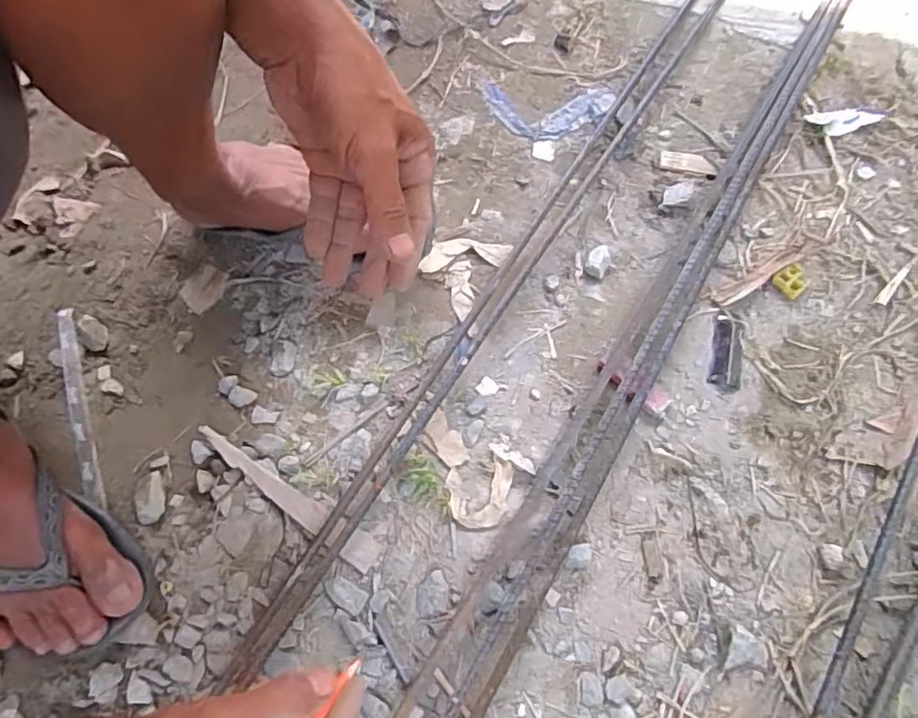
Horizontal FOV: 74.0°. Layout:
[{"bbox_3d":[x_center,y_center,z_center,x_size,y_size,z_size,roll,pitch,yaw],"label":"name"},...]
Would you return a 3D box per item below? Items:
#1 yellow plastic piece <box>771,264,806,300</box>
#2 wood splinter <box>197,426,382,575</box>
[{"bbox_3d":[0.308,-0.072,0.562,0.030,0.005,0.026,-39,71,-12],"label":"yellow plastic piece"},{"bbox_3d":[-0.146,0.113,0.506,0.185,0.009,0.026,30,72,14],"label":"wood splinter"}]

